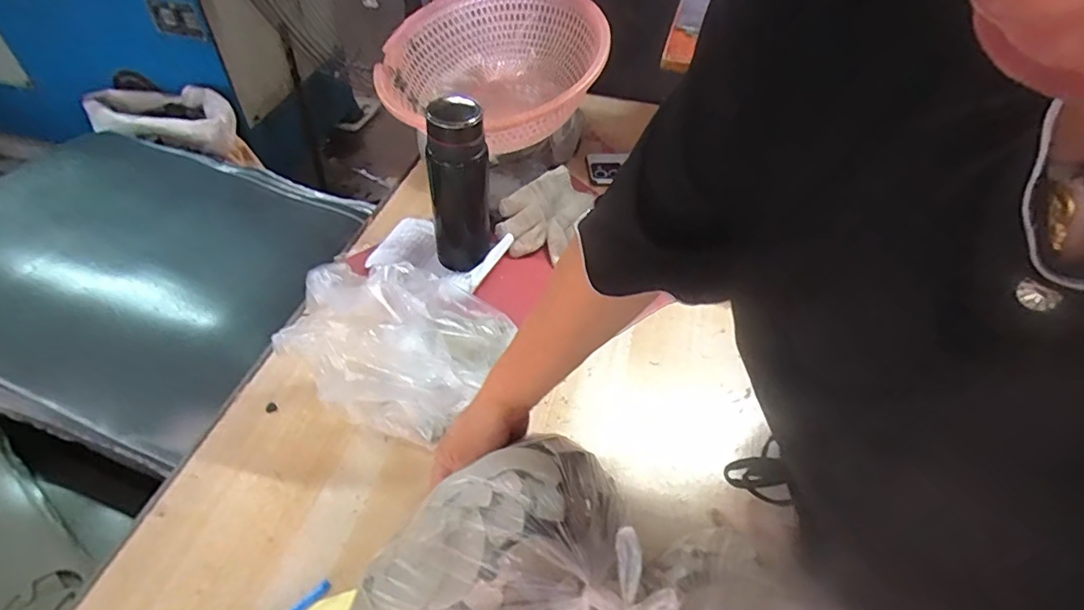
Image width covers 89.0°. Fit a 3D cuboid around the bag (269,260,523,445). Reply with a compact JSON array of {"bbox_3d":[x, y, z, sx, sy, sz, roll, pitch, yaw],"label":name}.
[{"bbox_3d":[-0.131,0.036,0.580,0.221,0.154,0.148,-26,54,-23],"label":"bag"}]

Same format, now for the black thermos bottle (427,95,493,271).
[{"bbox_3d":[-0.105,-0.143,0.702,0.073,0.230,0.059,-8,49,-10],"label":"black thermos bottle"}]

